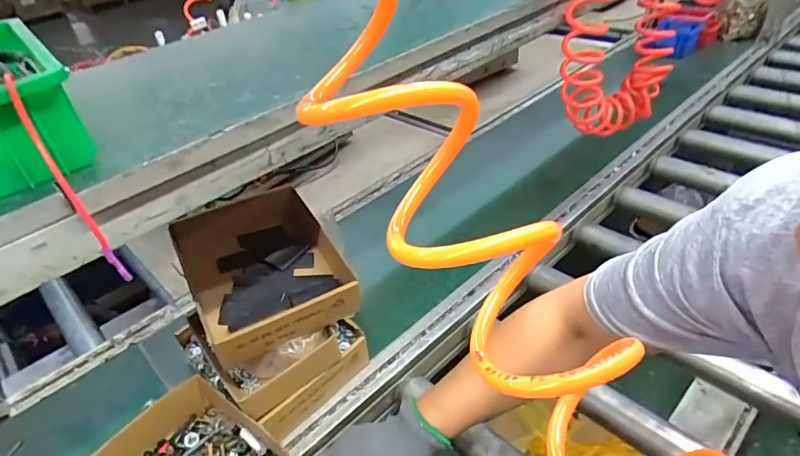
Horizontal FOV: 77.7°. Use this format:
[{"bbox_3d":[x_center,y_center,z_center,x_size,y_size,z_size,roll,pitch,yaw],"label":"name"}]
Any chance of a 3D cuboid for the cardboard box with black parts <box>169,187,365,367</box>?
[{"bbox_3d":[-0.172,0.047,0.624,0.171,0.082,0.205,-23,40,-18],"label":"cardboard box with black parts"}]

